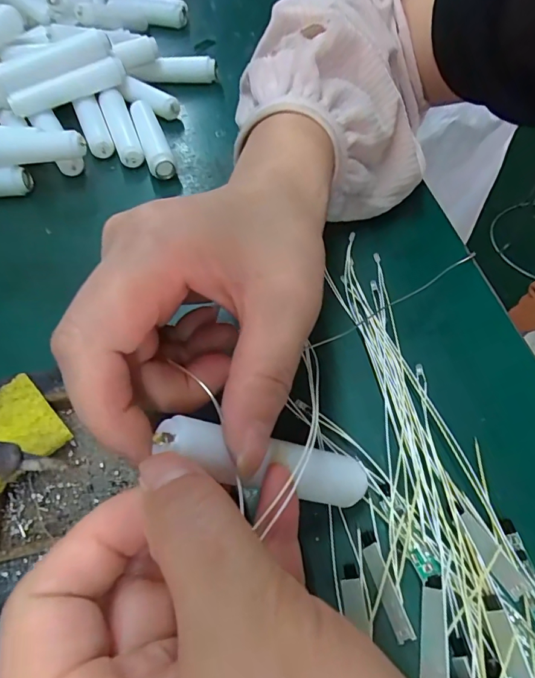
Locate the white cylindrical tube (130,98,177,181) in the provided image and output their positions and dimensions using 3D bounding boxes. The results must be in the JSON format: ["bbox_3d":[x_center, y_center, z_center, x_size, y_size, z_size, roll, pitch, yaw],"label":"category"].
[{"bbox_3d":[-0.087,-0.150,0.326,0.018,0.022,0.085,-18,57,-9],"label":"white cylindrical tube"}]

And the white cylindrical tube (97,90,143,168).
[{"bbox_3d":[-0.112,-0.162,0.335,0.019,0.021,0.085,-19,57,-9],"label":"white cylindrical tube"}]

